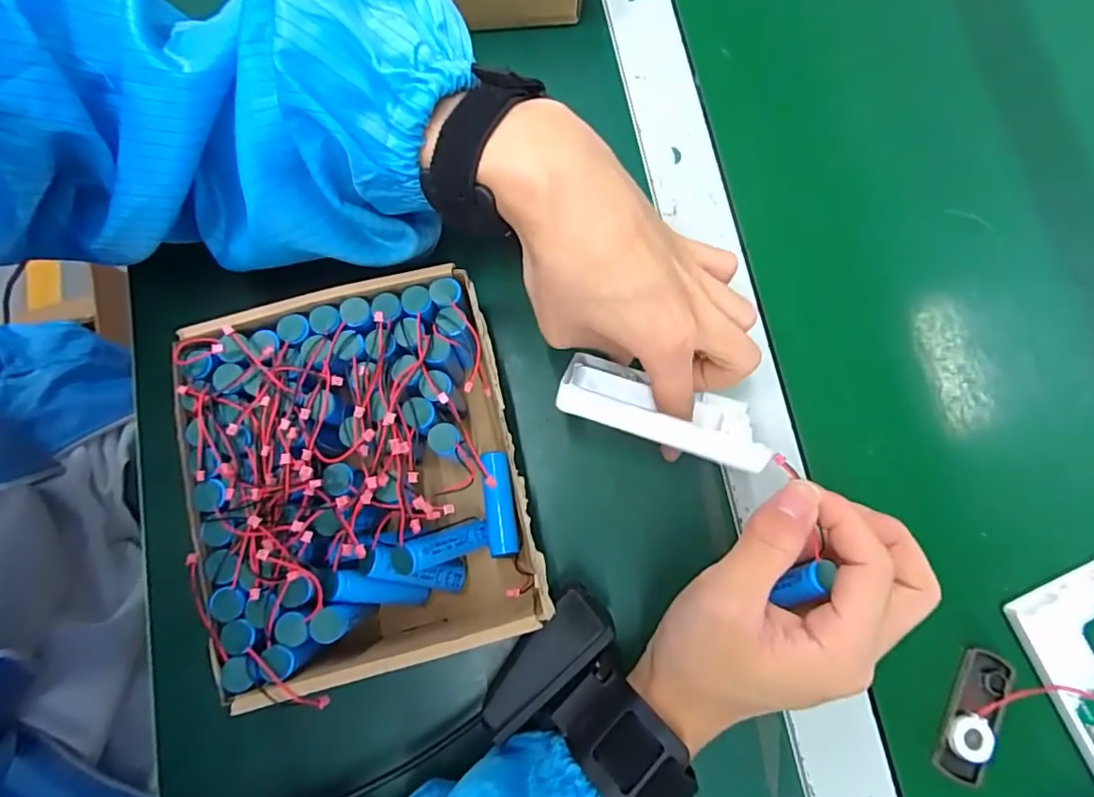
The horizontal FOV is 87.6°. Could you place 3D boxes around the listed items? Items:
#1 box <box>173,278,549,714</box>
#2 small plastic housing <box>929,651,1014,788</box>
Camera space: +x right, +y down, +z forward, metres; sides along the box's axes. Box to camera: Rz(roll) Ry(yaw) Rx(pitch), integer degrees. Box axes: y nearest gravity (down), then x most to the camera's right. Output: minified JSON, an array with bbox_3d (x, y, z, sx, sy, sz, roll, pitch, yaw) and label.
[{"bbox_3d":[-0.084,0.037,0.271,0.138,0.075,0.162,-14,79,-2],"label":"box"},{"bbox_3d":[0.209,0.154,0.278,0.022,0.010,0.062,30,81,6],"label":"small plastic housing"}]

